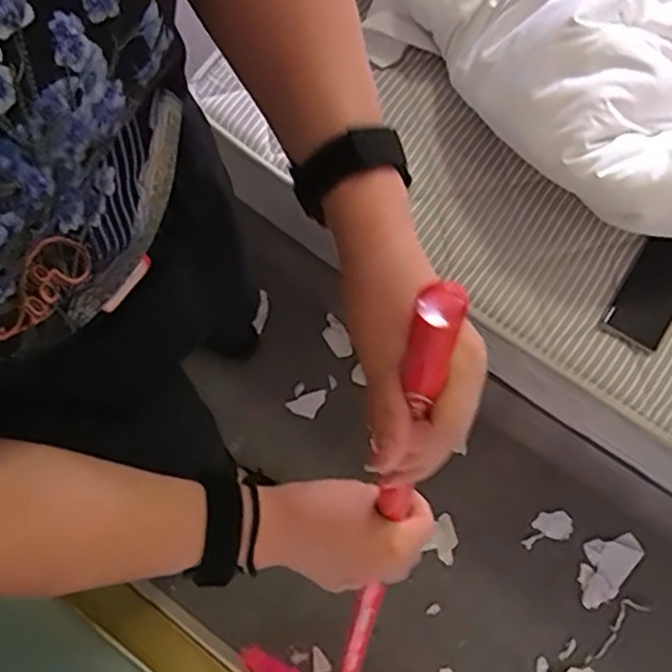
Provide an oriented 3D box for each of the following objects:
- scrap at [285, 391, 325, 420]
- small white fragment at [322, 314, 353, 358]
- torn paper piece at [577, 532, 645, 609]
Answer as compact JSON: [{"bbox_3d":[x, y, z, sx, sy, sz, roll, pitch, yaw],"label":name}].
[{"bbox_3d":[-0.052,0.131,1.258,0.075,0.004,0.044,-20,74,-4],"label":"scrap"},{"bbox_3d":[0.000,0.000,1.288,0.041,0.012,0.085,-29,75,-7],"label":"small white fragment"},{"bbox_3d":[0.450,0.386,1.146,0.078,0.011,0.136,40,79,12],"label":"torn paper piece"}]

